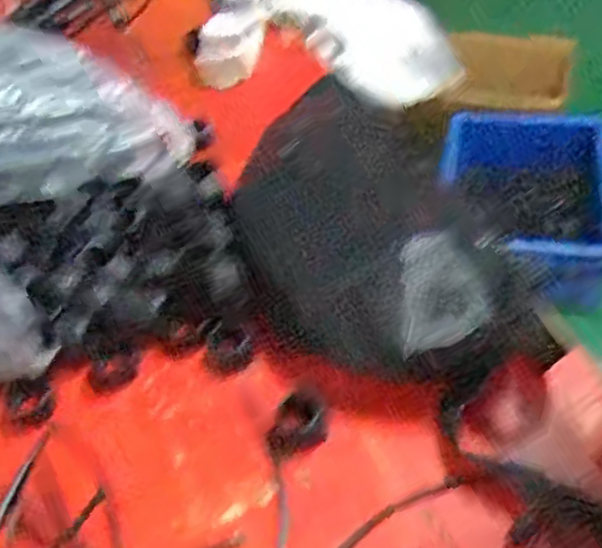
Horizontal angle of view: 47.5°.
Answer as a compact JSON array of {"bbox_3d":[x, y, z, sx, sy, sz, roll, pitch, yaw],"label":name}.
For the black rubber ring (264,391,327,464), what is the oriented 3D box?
[{"bbox_3d":[-0.004,0.090,0.406,0.036,0.008,0.040,-10,45,-3],"label":"black rubber ring"}]

